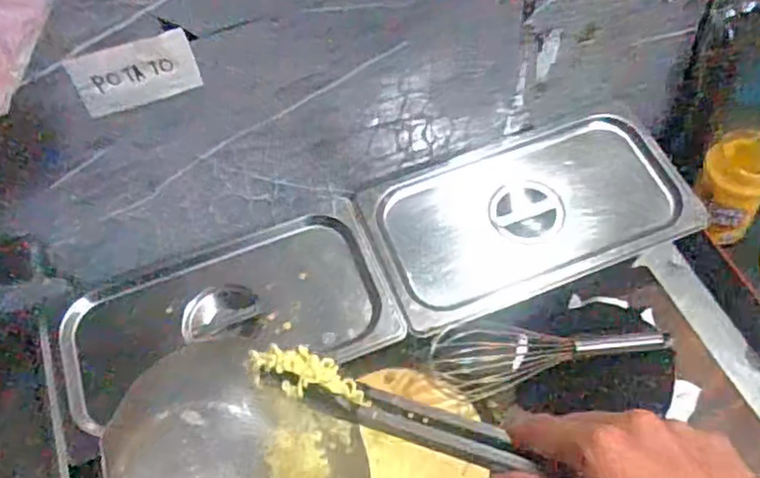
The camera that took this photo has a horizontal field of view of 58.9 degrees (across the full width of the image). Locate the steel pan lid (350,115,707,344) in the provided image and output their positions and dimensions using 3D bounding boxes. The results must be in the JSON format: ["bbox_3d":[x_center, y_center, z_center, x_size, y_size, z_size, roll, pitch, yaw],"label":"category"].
[{"bbox_3d":[0.149,-0.032,0.686,0.311,0.022,0.171,-22,58,-9],"label":"steel pan lid"}]

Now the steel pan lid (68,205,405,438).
[{"bbox_3d":[-0.147,0.077,0.651,0.311,0.033,0.151,-20,58,-8],"label":"steel pan lid"}]

